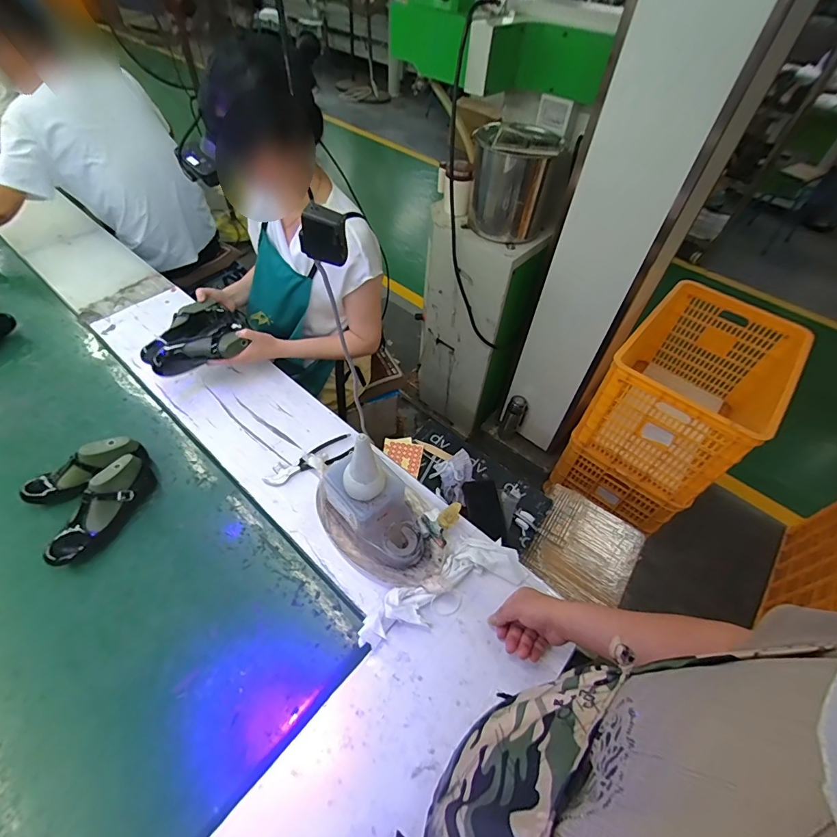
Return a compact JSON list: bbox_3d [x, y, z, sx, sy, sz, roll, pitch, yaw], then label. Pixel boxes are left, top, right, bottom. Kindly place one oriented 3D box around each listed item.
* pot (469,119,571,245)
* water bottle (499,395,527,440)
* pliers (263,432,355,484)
[{"bbox_3d":[0.299,-0.692,1.227,0.272,0.251,0.250,2,51,-3],"label":"pot"},{"bbox_3d":[0.387,-0.001,1.699,0.079,0.204,0.067,17,52,9],"label":"water bottle"},{"bbox_3d":[-0.224,0.085,0.859,0.191,0.030,0.063,-23,56,-21],"label":"pliers"}]

